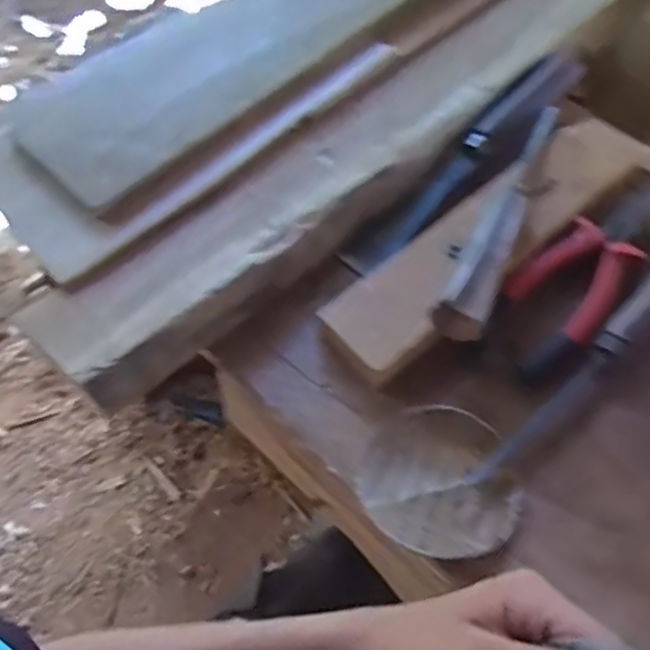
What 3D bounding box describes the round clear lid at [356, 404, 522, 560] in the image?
[{"bbox_3d":[0.068,0.091,0.399,0.090,0.014,0.086,0,60,0],"label":"round clear lid"}]

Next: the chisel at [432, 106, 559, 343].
[{"bbox_3d":[0.127,-0.080,0.457,0.029,0.031,0.221,24,63,13],"label":"chisel"}]

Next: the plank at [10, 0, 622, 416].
[{"bbox_3d":[0.061,-0.154,0.525,0.608,0.029,0.084,-39,78,-21],"label":"plank"}]

